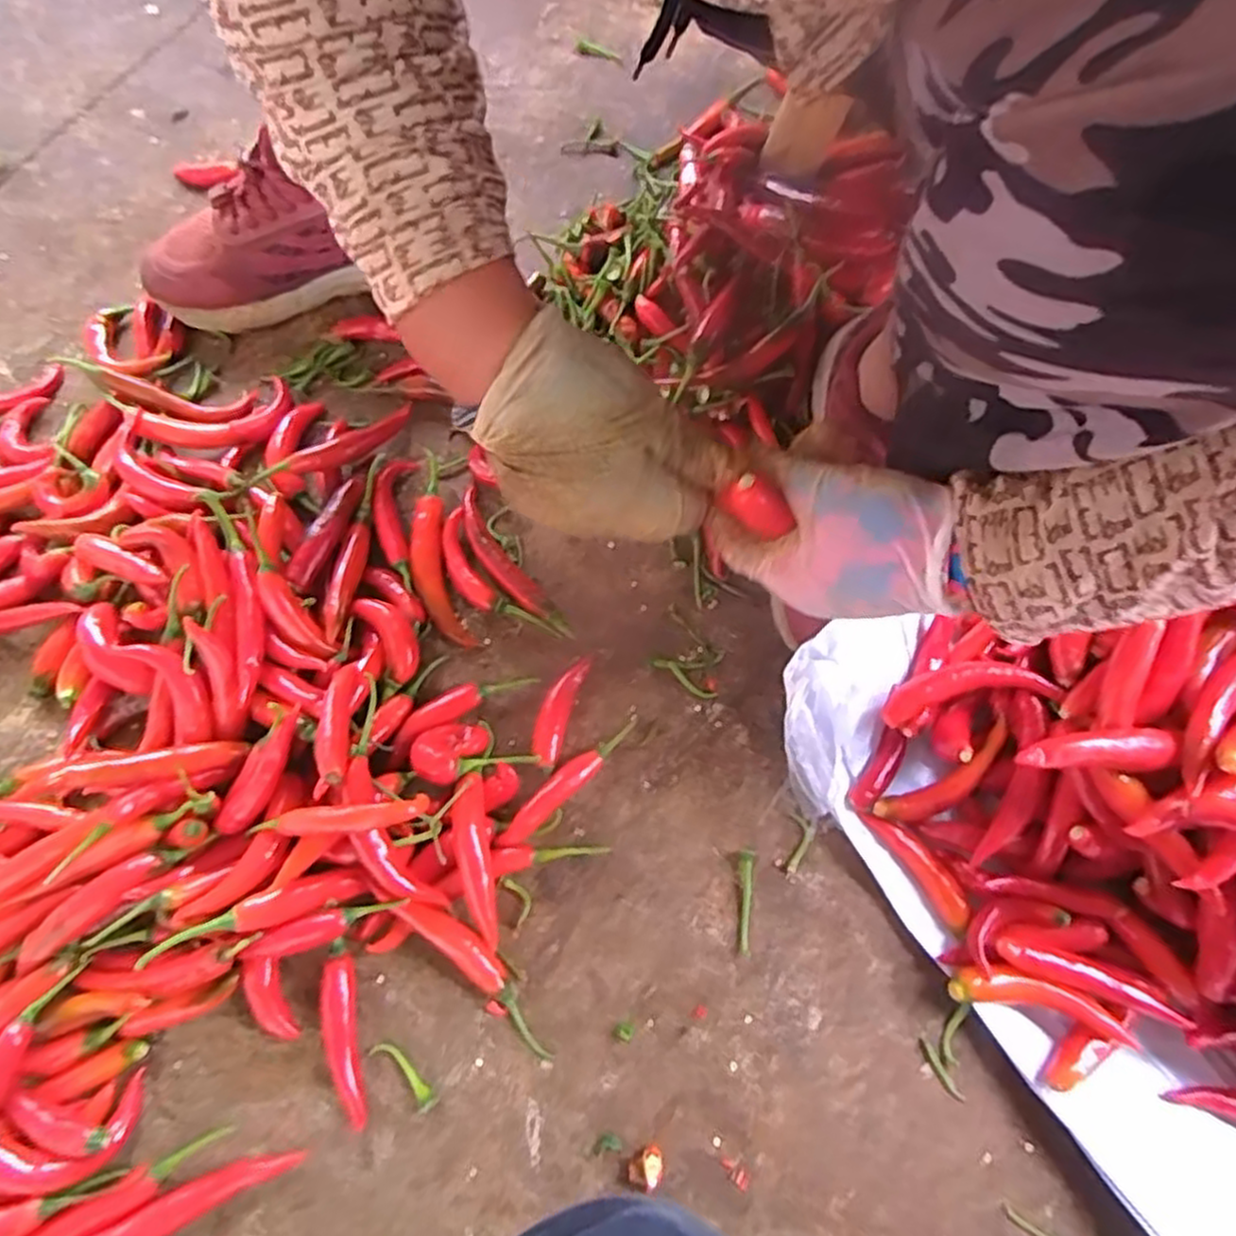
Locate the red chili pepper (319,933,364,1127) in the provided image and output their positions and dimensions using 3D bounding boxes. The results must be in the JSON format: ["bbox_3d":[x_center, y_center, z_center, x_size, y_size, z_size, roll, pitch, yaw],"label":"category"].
[{"bbox_3d":[-0.151,0.227,0.410,0.017,0.018,0.092,-10,70,-2],"label":"red chili pepper"}]

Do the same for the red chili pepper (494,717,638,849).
[{"bbox_3d":[-0.030,0.098,0.451,0.016,0.019,0.104,43,77,15],"label":"red chili pepper"}]

